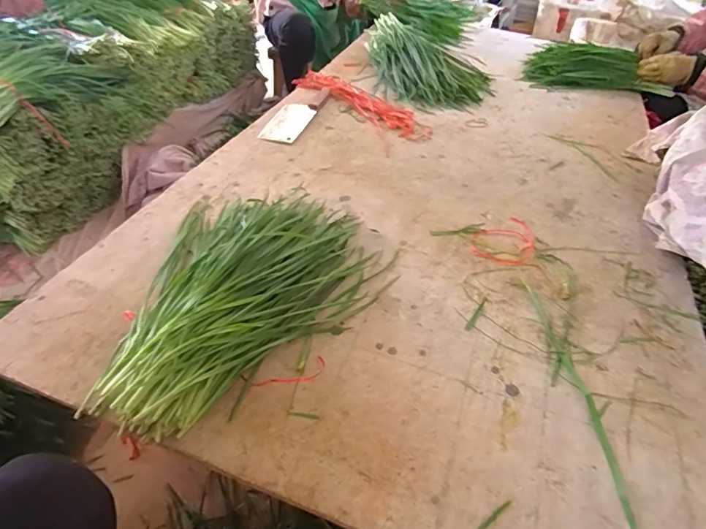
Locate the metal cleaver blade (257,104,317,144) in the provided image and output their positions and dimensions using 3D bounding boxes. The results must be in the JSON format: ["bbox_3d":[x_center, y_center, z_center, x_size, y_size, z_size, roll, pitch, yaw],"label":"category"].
[{"bbox_3d":[-0.154,-0.341,1.066,0.085,0.009,0.194,12,44,8],"label":"metal cleaver blade"}]

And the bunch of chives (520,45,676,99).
[{"bbox_3d":[0.704,-0.573,1.294,0.377,0.094,0.172,17,44,16],"label":"bunch of chives"}]

